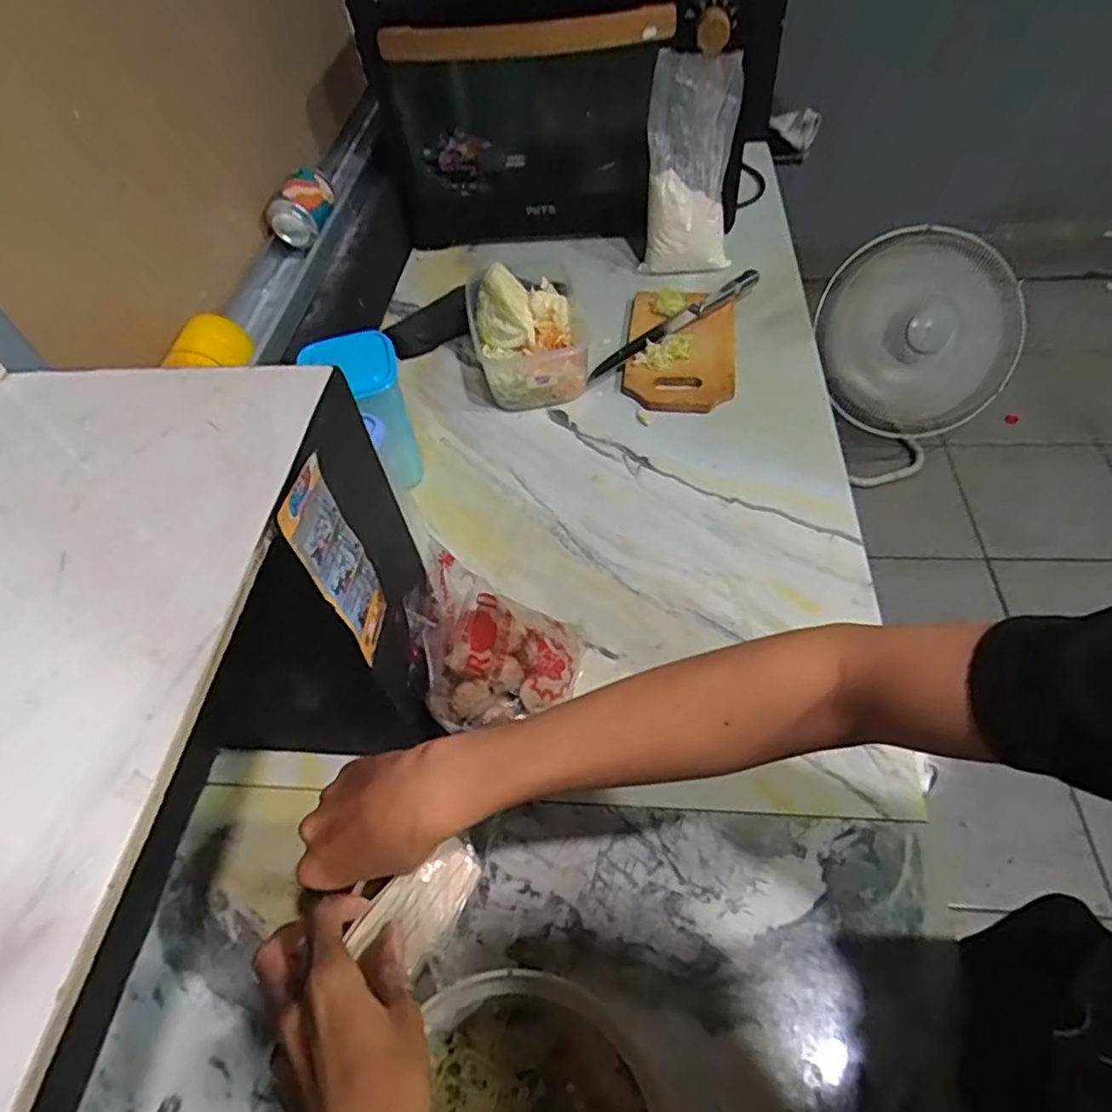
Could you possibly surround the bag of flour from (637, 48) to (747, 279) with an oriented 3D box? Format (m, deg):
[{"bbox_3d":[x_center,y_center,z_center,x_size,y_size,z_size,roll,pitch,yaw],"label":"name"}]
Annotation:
[{"bbox_3d":[0.170,-0.497,0.875,0.109,0.231,0.085,6,54,10],"label":"bag of flour"}]

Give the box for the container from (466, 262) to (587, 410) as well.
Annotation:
[{"bbox_3d":[-0.034,-0.277,0.834,0.129,0.114,0.171,-12,53,-3],"label":"container"}]

